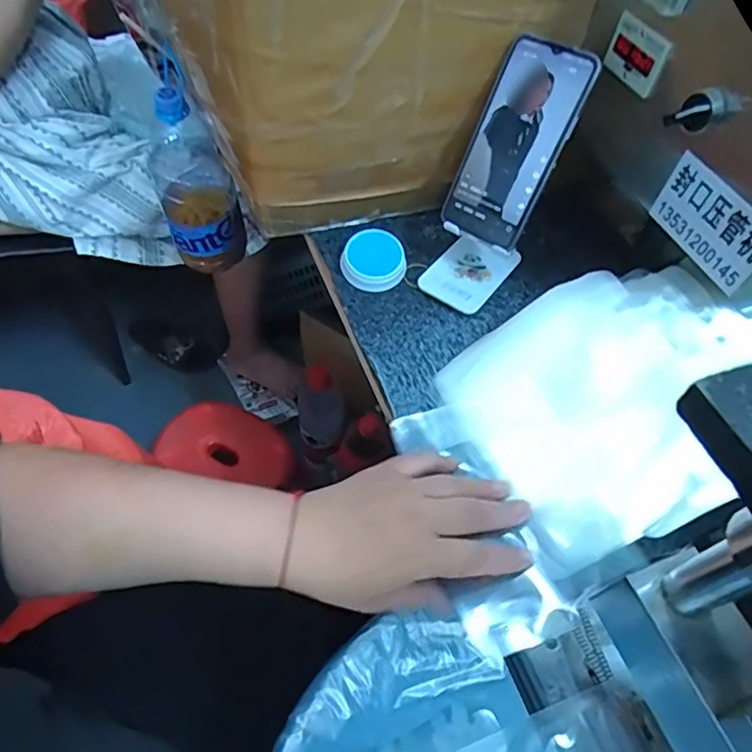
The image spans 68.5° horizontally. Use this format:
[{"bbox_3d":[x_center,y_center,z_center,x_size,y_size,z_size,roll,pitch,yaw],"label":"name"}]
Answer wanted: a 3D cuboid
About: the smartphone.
[{"bbox_3d":[0.119,-0.198,0.477,0.076,0.162,0.011,34,28,18],"label":"smartphone"}]

